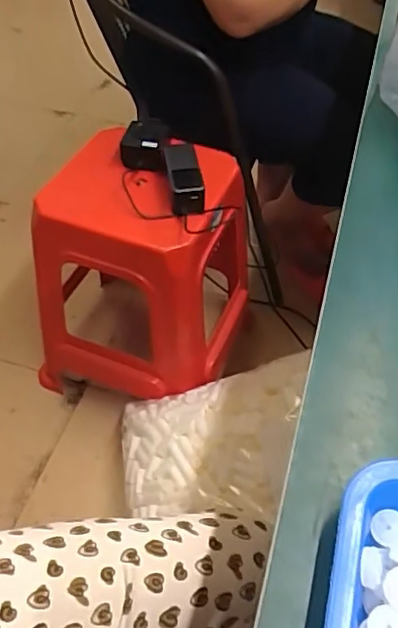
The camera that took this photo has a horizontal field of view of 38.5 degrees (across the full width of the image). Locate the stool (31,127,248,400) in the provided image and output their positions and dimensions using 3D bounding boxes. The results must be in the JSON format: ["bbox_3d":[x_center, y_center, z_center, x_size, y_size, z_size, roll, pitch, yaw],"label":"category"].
[{"bbox_3d":[-0.109,-0.072,1.141,0.358,0.500,0.351,16,52,13],"label":"stool"}]

